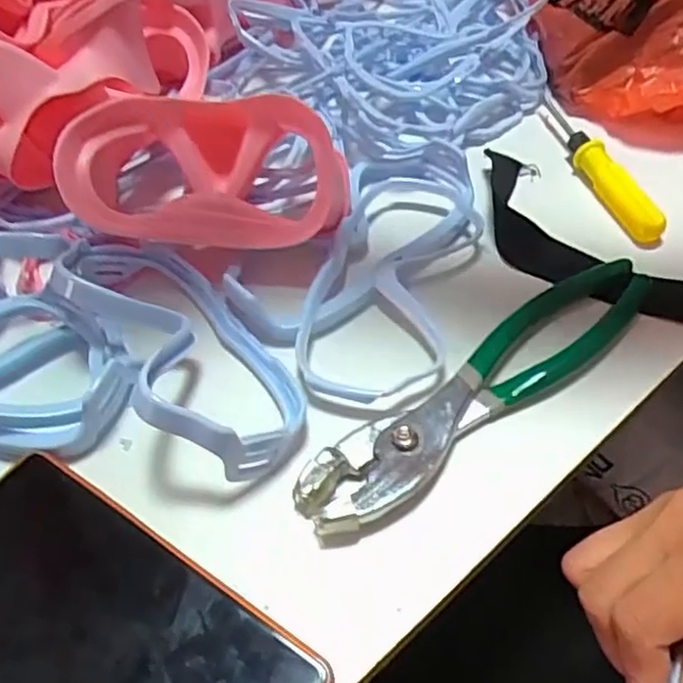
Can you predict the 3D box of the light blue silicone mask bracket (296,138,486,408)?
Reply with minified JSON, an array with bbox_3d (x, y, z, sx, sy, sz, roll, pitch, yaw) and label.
[{"bbox_3d":[0.028,-0.043,0.352,0.076,0.014,0.173,7,53,10],"label":"light blue silicone mask bracket"}]

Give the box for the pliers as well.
[{"bbox_3d":[0.065,0.018,0.307,0.200,0.013,0.037,-33,57,-19],"label":"pliers"}]

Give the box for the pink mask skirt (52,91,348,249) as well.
[{"bbox_3d":[-0.070,-0.084,0.360,0.141,0.063,0.070,-4,52,2],"label":"pink mask skirt"}]

